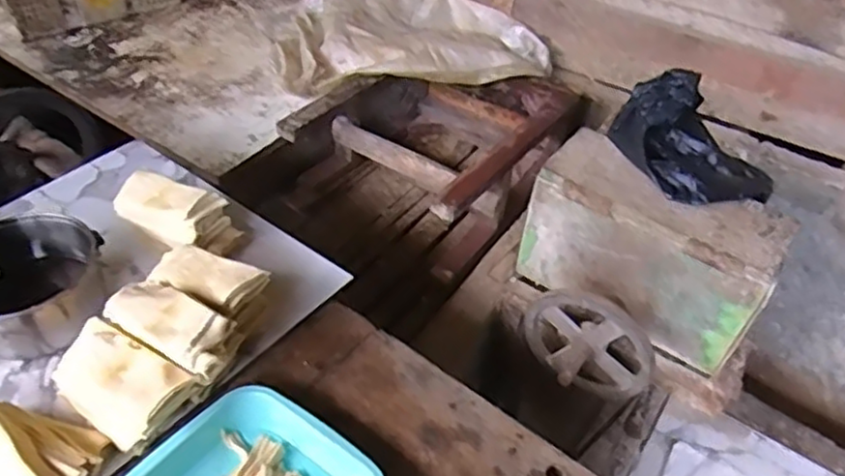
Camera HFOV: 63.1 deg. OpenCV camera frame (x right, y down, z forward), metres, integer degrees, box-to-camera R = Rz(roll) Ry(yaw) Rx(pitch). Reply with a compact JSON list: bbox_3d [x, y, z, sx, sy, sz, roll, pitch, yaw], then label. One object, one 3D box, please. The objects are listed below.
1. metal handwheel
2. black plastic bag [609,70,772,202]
[{"bbox_3d":[0.229,0.177,1.005,0.194,0.183,0.090,35,50,13],"label":"metal handwheel"},{"bbox_3d":[0.382,-0.140,0.989,0.172,0.075,0.222,-20,52,-22],"label":"black plastic bag"}]

